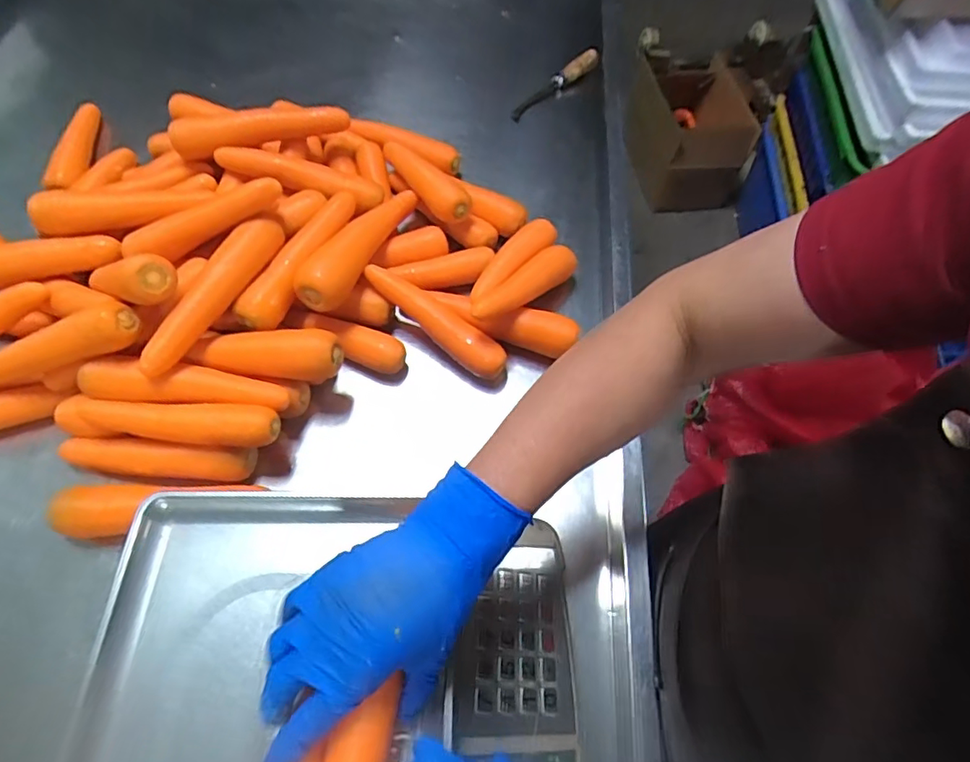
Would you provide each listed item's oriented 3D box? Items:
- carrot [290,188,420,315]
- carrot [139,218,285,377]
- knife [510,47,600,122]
[{"bbox_3d":[-0.143,-0.156,0.622,0.041,0.047,0.222,17,45,8],"label":"carrot"},{"bbox_3d":[-0.271,-0.087,0.553,0.046,0.044,0.204,19,61,9],"label":"carrot"},{"bbox_3d":[0.122,-0.533,0.980,0.032,0.036,0.260,35,65,17],"label":"knife"}]

